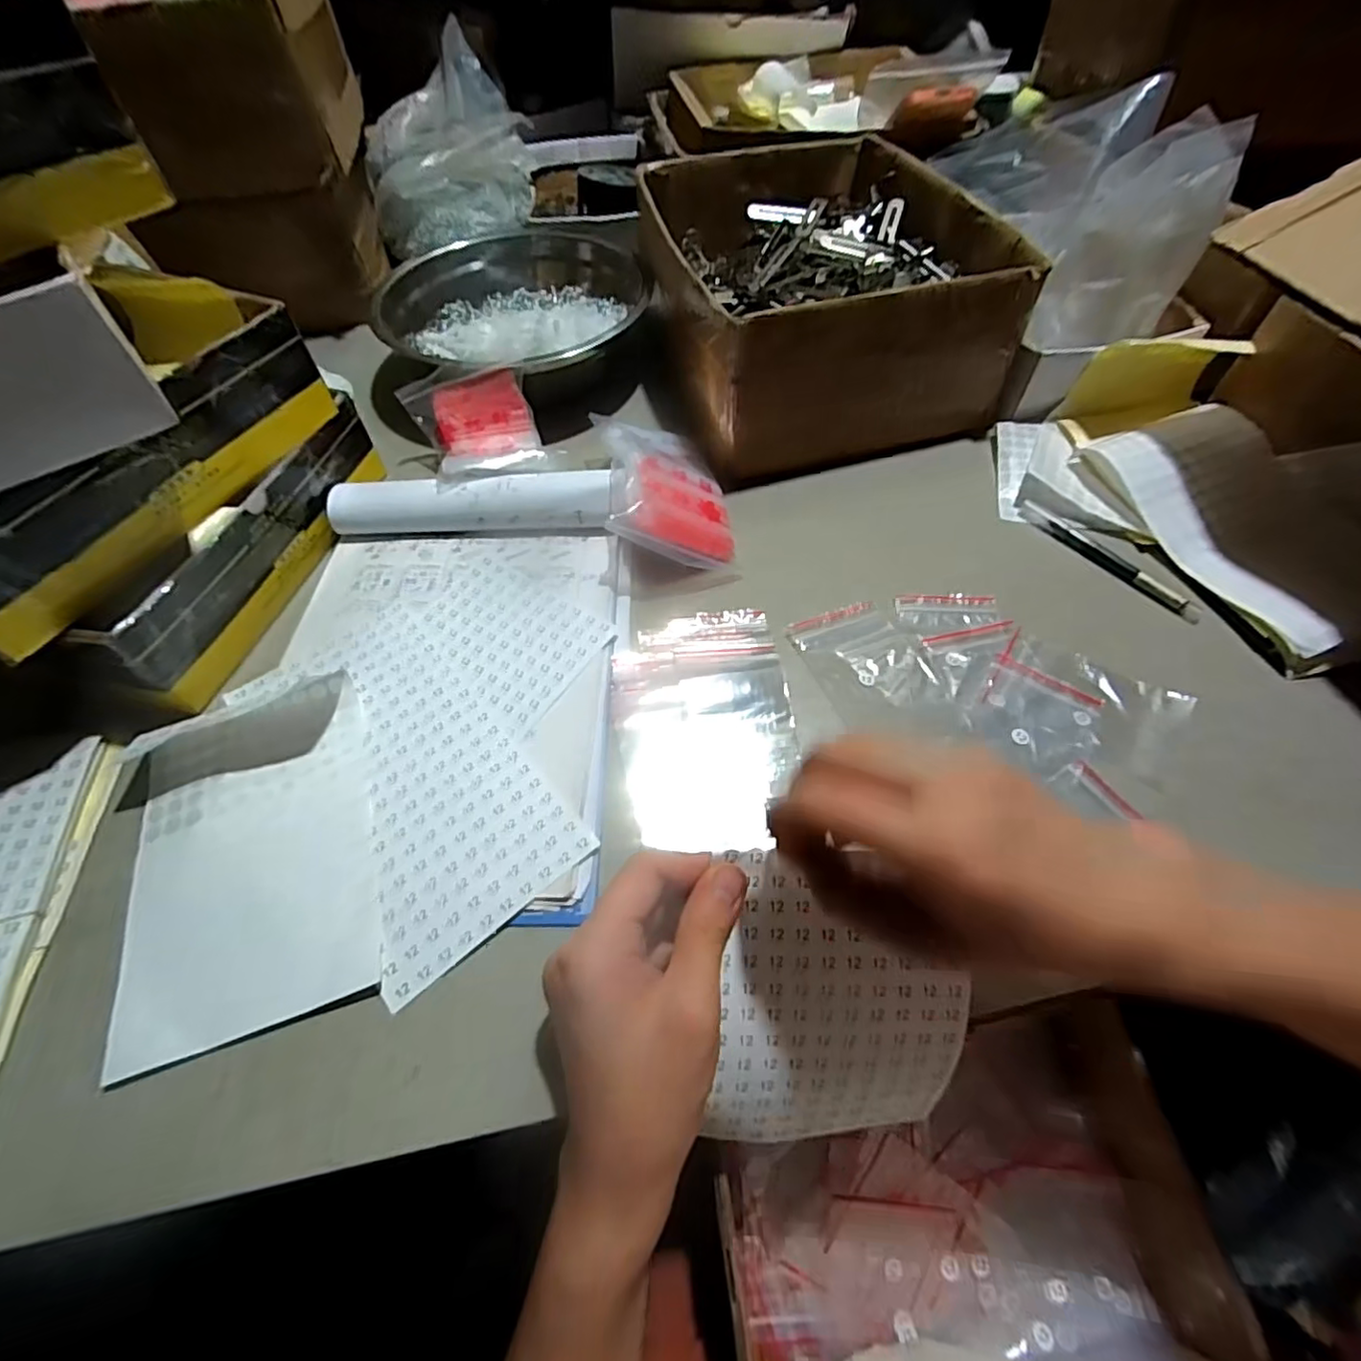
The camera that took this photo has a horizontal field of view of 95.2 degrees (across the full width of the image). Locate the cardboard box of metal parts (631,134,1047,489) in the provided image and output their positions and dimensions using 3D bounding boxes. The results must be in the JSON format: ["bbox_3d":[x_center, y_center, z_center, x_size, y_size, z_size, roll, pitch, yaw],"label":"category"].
[{"bbox_3d":[0.114,-0.350,0.554,0.261,0.117,0.336,-15,58,-10],"label":"cardboard box of metal parts"}]

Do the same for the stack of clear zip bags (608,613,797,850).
[{"bbox_3d":[0.015,0.022,0.378,0.105,0.004,0.161,-3,57,-2],"label":"stack of clear zip bags"}]

